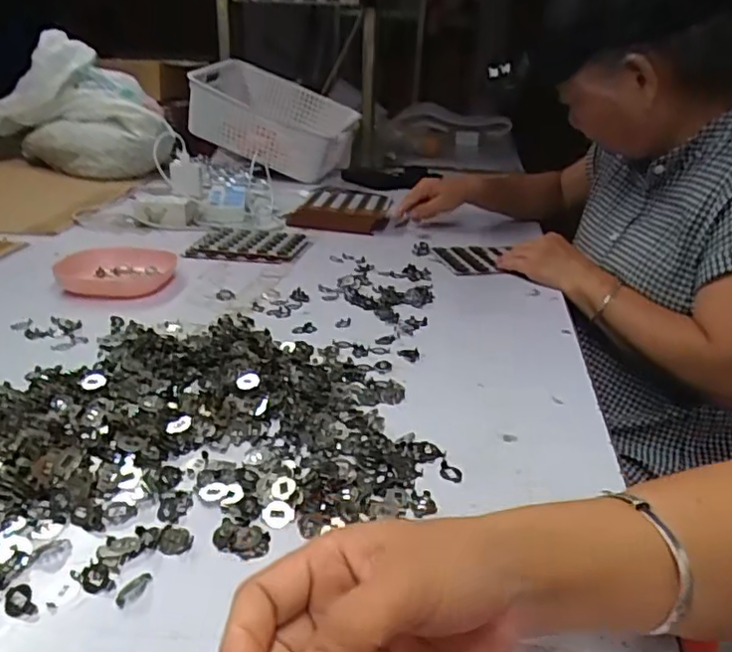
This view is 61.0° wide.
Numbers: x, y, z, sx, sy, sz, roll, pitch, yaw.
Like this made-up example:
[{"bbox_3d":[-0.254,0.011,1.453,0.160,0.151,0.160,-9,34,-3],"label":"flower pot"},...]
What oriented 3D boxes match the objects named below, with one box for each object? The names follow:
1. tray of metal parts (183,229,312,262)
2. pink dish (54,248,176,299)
[{"bbox_3d":[-0.175,-0.129,0.945,0.171,0.008,0.150,4,24,5],"label":"tray of metal parts"},{"bbox_3d":[-0.322,-0.071,0.789,0.142,0.023,0.128,-1,24,-8],"label":"pink dish"}]

